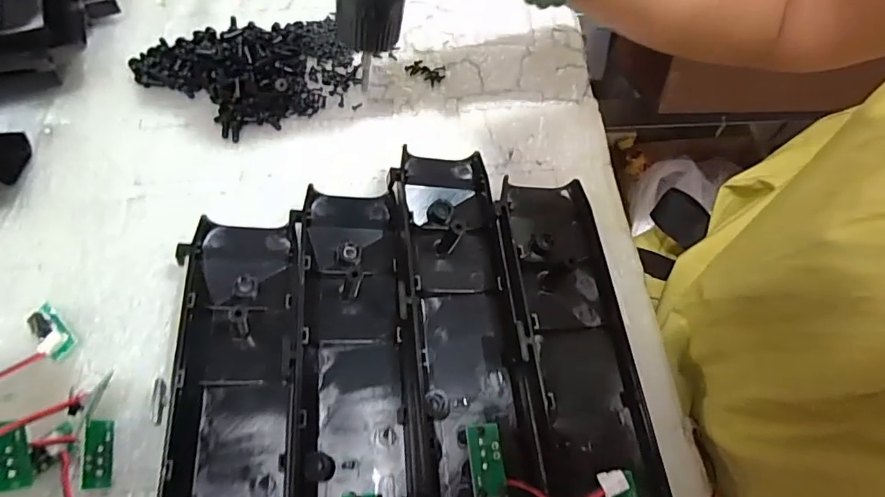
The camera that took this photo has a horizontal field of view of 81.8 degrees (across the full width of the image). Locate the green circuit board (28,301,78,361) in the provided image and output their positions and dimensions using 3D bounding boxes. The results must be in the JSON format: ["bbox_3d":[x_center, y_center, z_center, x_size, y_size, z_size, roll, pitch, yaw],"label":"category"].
[{"bbox_3d":[-0.195,0.040,0.251,0.031,0.011,0.014,40,70,16],"label":"green circuit board"}]

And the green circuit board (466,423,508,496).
[{"bbox_3d":[0.019,0.091,0.220,0.014,0.004,0.030,-3,57,-8],"label":"green circuit board"}]

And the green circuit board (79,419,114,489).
[{"bbox_3d":[-0.153,0.091,0.228,0.007,0.015,0.029,-14,66,-8],"label":"green circuit board"}]

